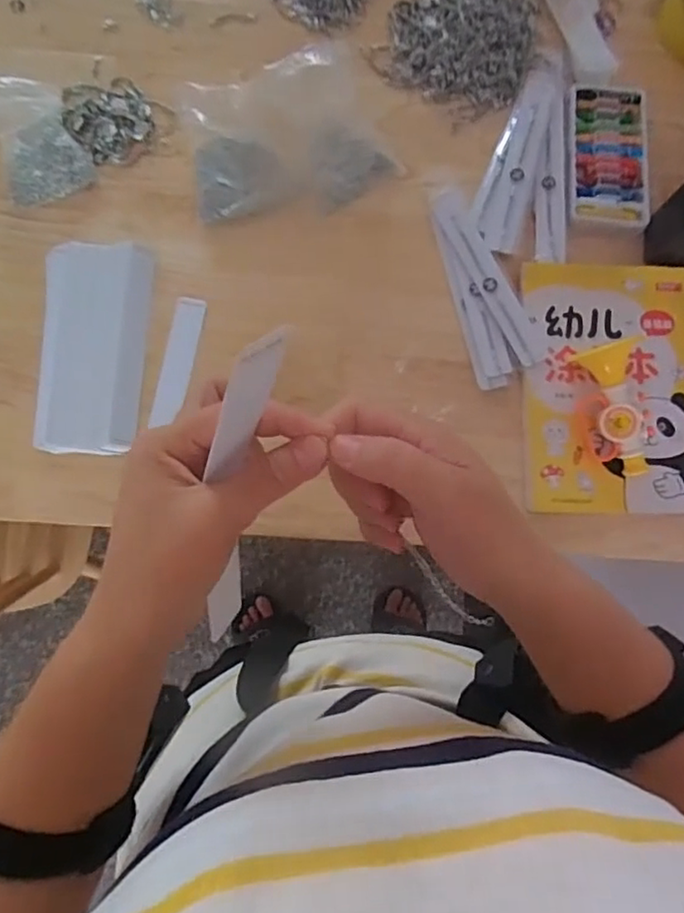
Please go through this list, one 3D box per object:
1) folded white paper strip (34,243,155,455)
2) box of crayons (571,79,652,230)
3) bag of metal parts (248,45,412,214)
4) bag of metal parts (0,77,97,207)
[{"bbox_3d":[-0.240,-0.107,0.592,0.095,0.015,0.207,3,82,-3],"label":"folded white paper strip"},{"bbox_3d":[0.290,-0.332,0.666,0.083,0.009,0.176,4,81,-2],"label":"box of crayons"},{"bbox_3d":[-0.017,-0.332,0.627,0.118,0.059,0.136,-33,85,-7],"label":"bag of metal parts"},{"bbox_3d":[-0.311,-0.319,0.614,0.084,0.048,0.111,-26,84,-6],"label":"bag of metal parts"}]

